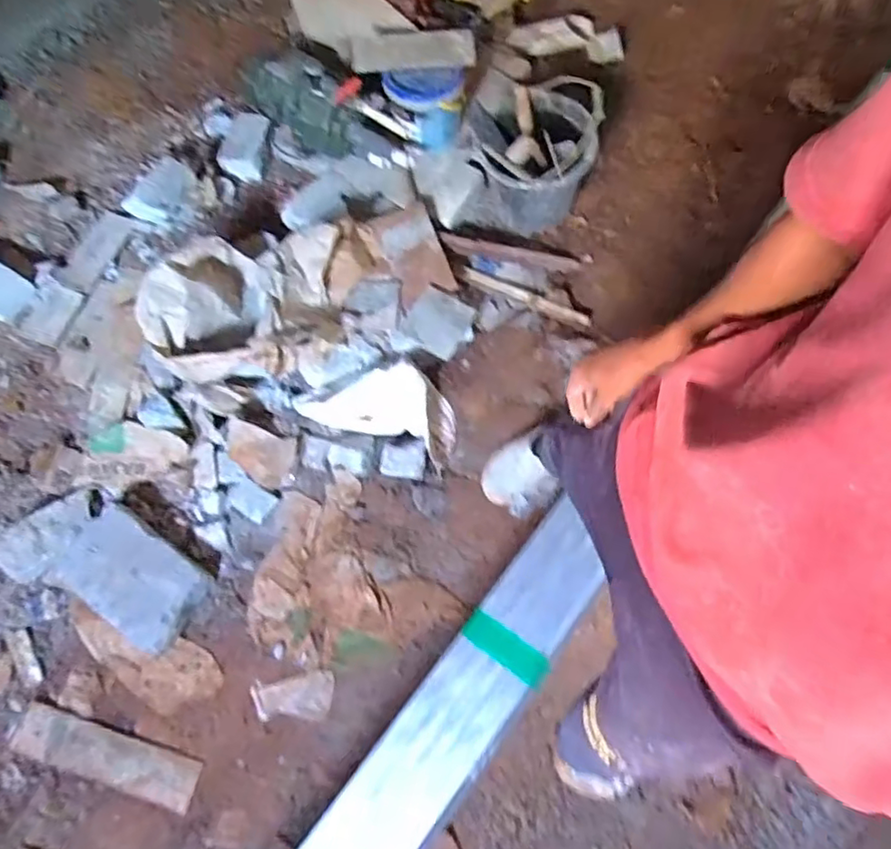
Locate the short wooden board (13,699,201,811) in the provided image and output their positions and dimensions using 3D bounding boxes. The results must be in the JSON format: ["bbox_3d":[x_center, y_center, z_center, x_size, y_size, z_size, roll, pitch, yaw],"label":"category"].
[{"bbox_3d":[-0.718,0.698,1.261,0.412,0.023,0.098,17,70,7],"label":"short wooden board"}]

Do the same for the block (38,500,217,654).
[{"bbox_3d":[-0.704,0.331,1.322,0.330,0.105,0.216,29,72,11],"label":"block"}]

